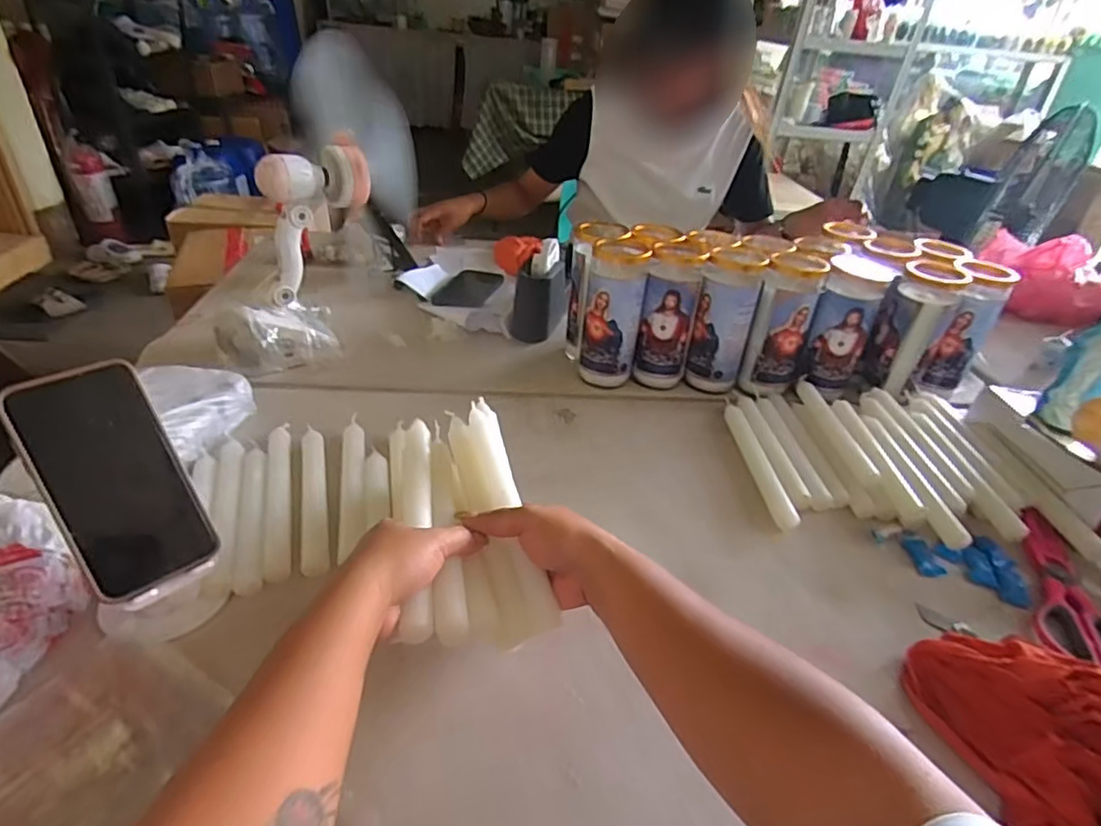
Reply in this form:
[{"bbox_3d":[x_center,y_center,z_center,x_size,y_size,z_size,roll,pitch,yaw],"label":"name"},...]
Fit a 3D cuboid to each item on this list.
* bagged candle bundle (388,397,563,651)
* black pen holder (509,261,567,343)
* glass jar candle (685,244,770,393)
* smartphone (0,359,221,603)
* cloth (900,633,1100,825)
[{"bbox_3d":[-0.071,0.078,0.478,0.102,0.021,0.215,-6,46,-17],"label":"bagged candle bundle"},{"bbox_3d":[-0.017,-0.165,0.910,0.080,0.093,0.069,4,34,-2],"label":"black pen holder"},{"bbox_3d":[0.229,-0.124,0.787,0.073,0.162,0.075,16,36,14],"label":"glass jar candle"},{"bbox_3d":[-0.302,0.045,0.421,0.080,0.156,0.006,-28,5,-36],"label":"smartphone"},{"bbox_3d":[0.339,0.222,0.405,0.105,0.065,0.180,-10,37,-22],"label":"cloth"}]

